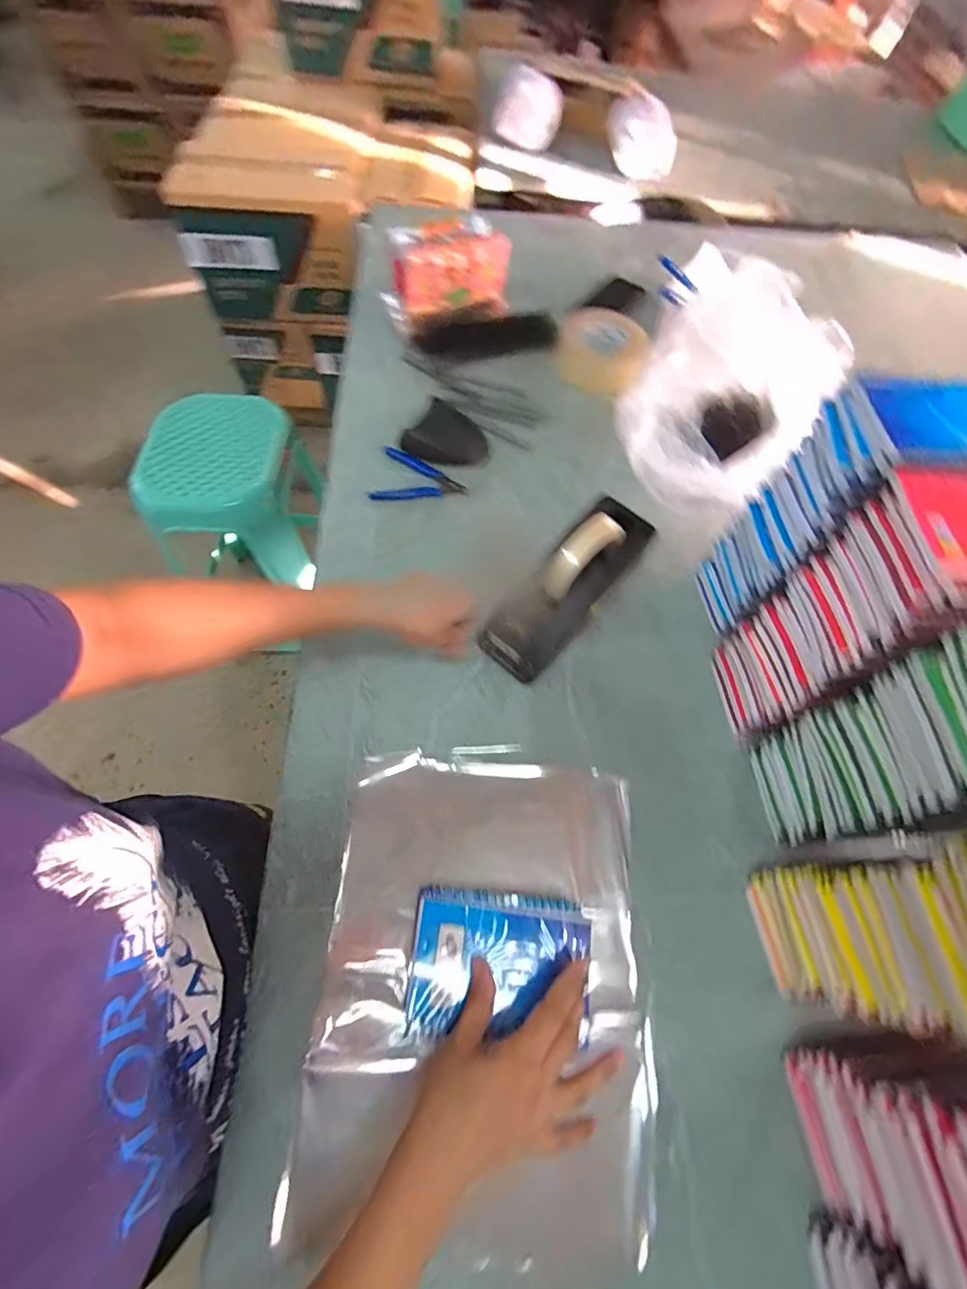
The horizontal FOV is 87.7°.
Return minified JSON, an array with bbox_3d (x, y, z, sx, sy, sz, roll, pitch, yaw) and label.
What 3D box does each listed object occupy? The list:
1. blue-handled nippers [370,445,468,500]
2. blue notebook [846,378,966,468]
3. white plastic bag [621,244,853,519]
[{"bbox_3d":[-0.081,-0.209,0.648,0.115,0.010,0.082,15,63,3],"label":"blue-handled nippers"},{"bbox_3d":[0.352,-0.165,0.377,0.127,0.015,0.091,-2,63,-5],"label":"blue notebook"},{"bbox_3d":[0.292,-0.320,0.641,0.205,0.160,0.284,28,65,10],"label":"white plastic bag"}]

